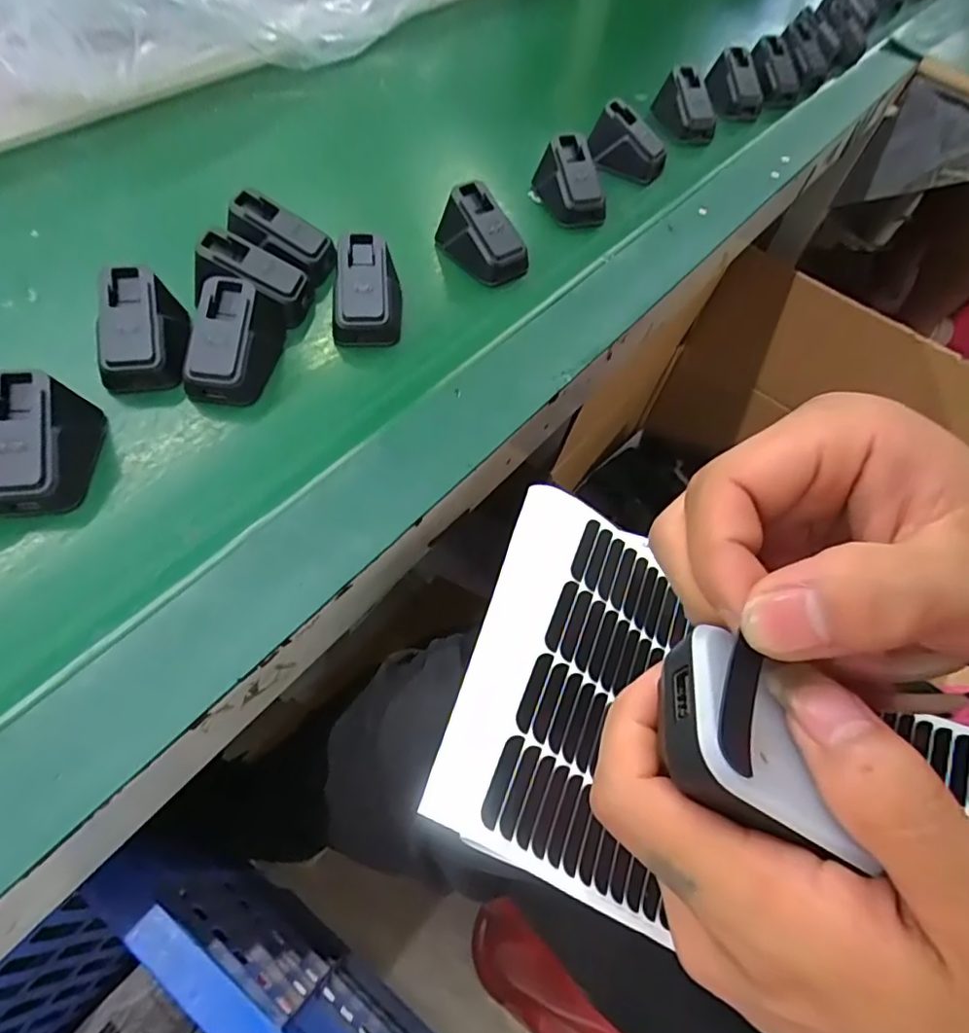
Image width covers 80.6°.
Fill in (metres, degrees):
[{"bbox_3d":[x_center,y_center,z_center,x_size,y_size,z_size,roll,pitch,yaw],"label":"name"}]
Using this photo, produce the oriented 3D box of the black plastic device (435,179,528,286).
[{"bbox_3d":[0.000,-0.202,0.415,0.048,0.047,0.068,-33,64,-23],"label":"black plastic device"}]

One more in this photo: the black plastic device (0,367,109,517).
[{"bbox_3d":[-0.223,-0.038,0.284,0.037,0.041,0.068,-5,56,-8],"label":"black plastic device"}]

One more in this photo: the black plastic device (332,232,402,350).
[{"bbox_3d":[-0.076,-0.145,0.373,0.041,0.048,0.058,-1,56,-5],"label":"black plastic device"}]

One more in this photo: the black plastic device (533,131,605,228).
[{"bbox_3d":[0.071,-0.271,0.459,0.044,0.038,0.063,-13,58,-13],"label":"black plastic device"}]

